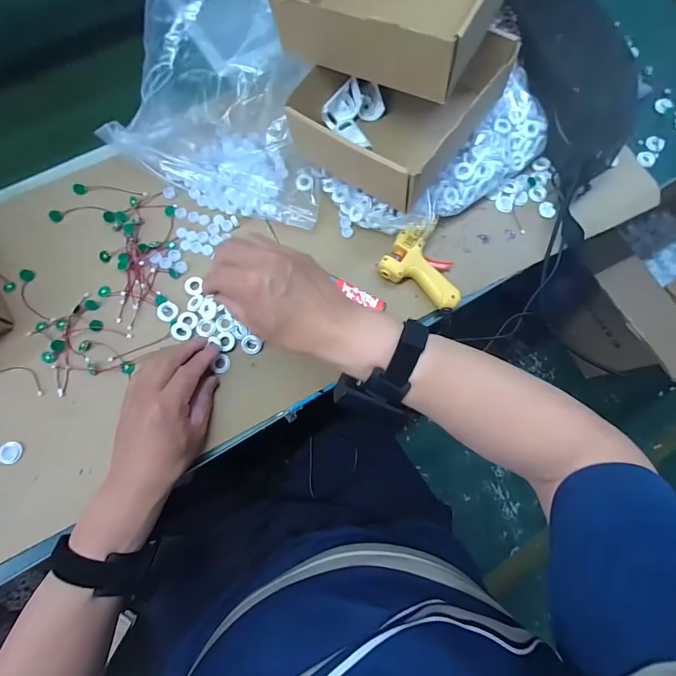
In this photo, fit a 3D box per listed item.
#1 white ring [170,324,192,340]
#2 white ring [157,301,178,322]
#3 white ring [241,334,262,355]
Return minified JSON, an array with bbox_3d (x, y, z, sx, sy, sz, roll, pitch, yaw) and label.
[{"bbox_3d":[-0.186,-0.007,0.436,0.022,0.012,0.020,0,76,-2],"label":"white ring"},{"bbox_3d":[-0.205,-0.032,0.443,0.023,0.007,0.024,0,76,-2],"label":"white ring"},{"bbox_3d":[-0.103,0.008,0.436,0.023,0.004,0.022,0,76,-2],"label":"white ring"}]

